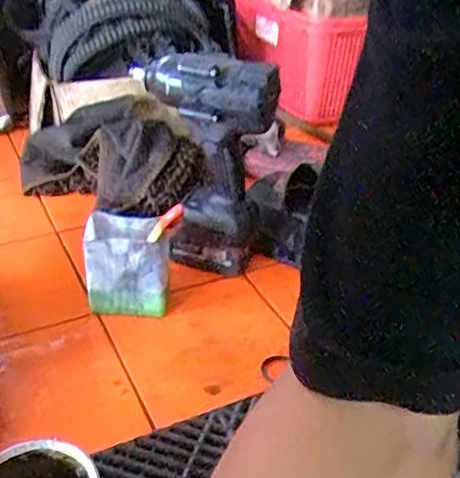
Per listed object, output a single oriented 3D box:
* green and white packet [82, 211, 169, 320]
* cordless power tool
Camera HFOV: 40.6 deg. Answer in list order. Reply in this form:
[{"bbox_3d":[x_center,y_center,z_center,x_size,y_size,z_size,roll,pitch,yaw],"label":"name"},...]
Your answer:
[{"bbox_3d":[-0.118,0.034,0.747,0.098,0.112,0.065,2,32,0],"label":"green and white packet"},{"bbox_3d":[-0.031,-0.092,0.794,0.165,0.278,0.118,-1,33,-5],"label":"cordless power tool"}]

